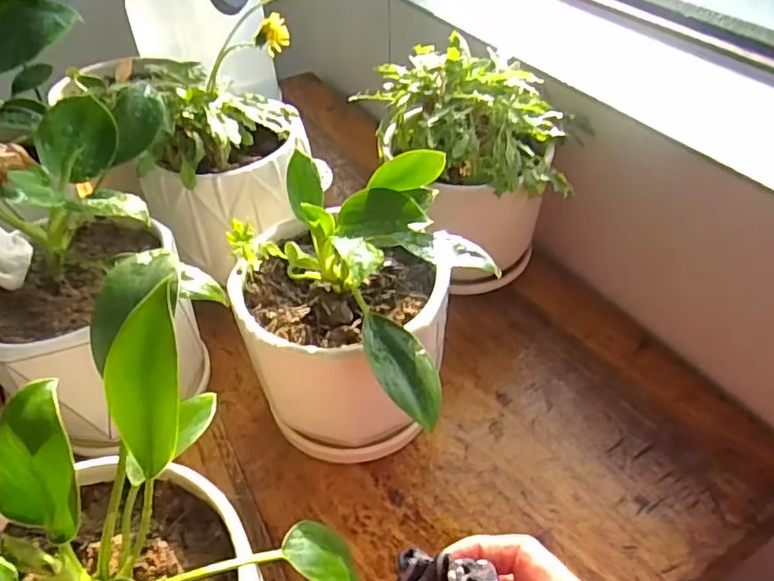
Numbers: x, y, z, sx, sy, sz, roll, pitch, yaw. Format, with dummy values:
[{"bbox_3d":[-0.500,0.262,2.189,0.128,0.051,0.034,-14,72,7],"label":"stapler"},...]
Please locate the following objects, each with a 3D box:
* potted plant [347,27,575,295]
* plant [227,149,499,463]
[{"bbox_3d":[0.074,-0.093,0.491,0.152,0.185,0.134,-16,46,-13],"label":"potted plant"},{"bbox_3d":[-0.015,0.019,0.376,0.155,0.184,0.125,21,49,23],"label":"plant"}]

